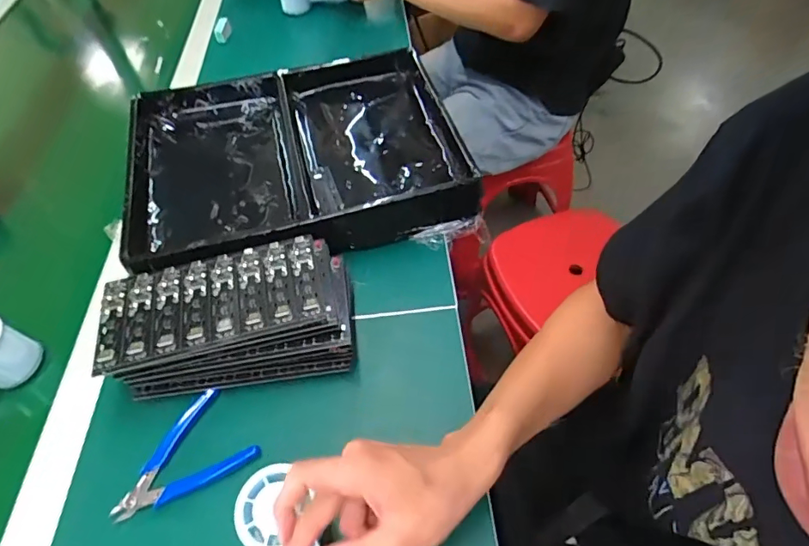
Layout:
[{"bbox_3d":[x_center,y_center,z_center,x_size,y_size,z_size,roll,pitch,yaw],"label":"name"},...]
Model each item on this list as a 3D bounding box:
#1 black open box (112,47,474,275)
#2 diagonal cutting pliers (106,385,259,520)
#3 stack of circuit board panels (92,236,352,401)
[{"bbox_3d":[-0.131,-0.144,0.588,0.363,0.057,0.281,-12,53,-5],"label":"black open box"},{"bbox_3d":[-0.191,0.159,0.413,0.113,0.011,0.077,-35,58,-20],"label":"diagonal cutting pliers"},{"bbox_3d":[-0.160,0.045,0.463,0.212,0.066,0.116,-10,53,-2],"label":"stack of circuit board panels"}]

